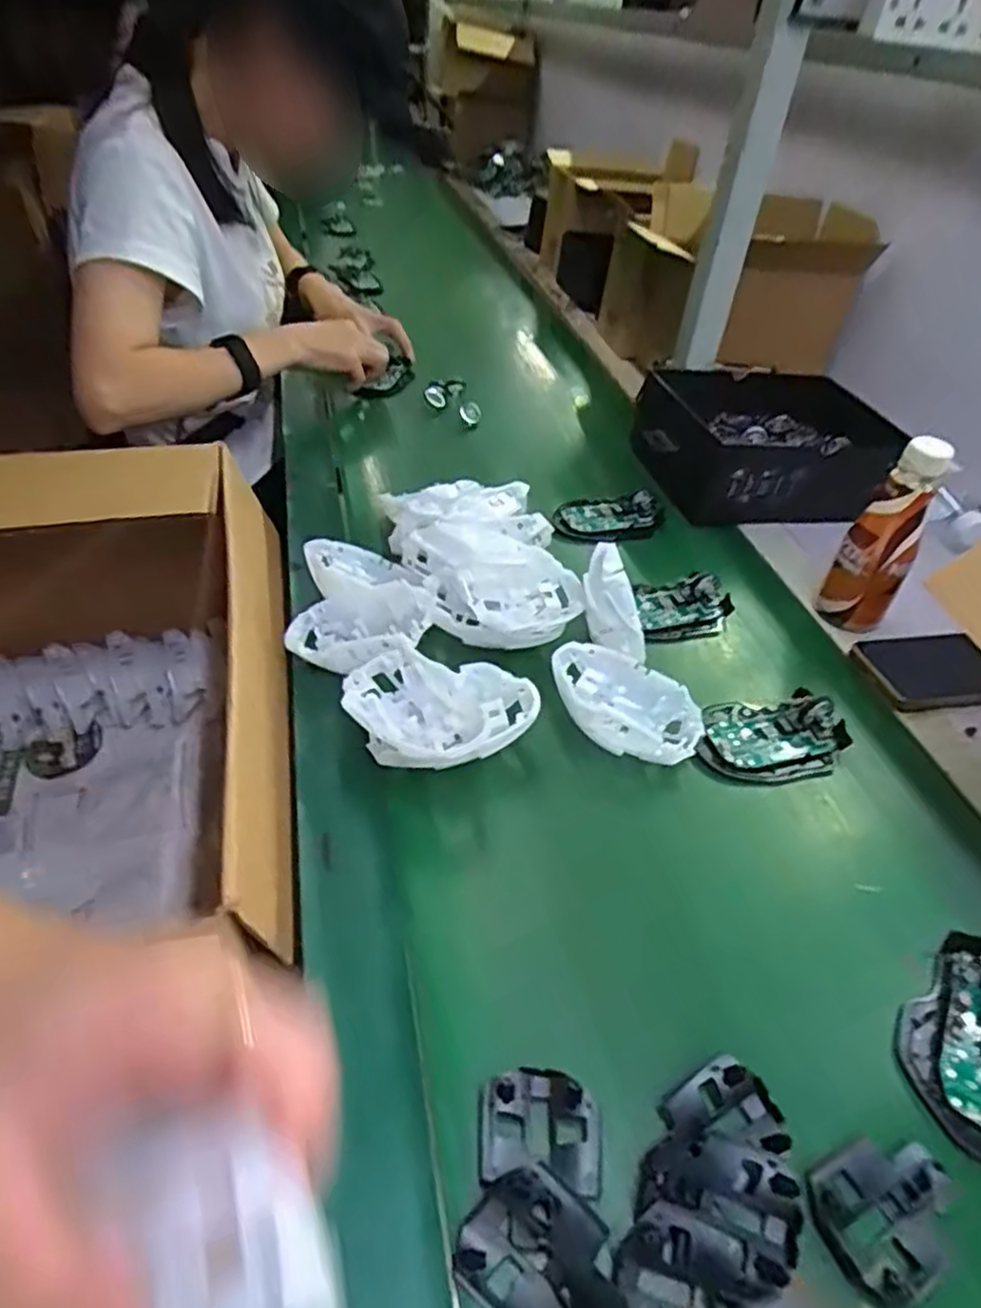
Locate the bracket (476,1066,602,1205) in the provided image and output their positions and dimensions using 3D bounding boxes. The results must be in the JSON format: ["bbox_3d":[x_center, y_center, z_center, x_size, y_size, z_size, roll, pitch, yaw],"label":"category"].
[{"bbox_3d":[0.023,0.211,0.333,0.054,0.013,0.046,7,42,2],"label":"bracket"}]

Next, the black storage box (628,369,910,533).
[{"bbox_3d":[0.271,-0.234,0.821,0.207,0.081,0.208,-6,43,-13],"label":"black storage box"}]

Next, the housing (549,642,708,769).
[{"bbox_3d":[0.095,0.036,0.533,0.111,0.027,0.068,30,54,8],"label":"housing"}]

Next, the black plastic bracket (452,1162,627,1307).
[{"bbox_3d":[0.022,0.244,0.297,0.064,0.021,0.047,31,47,25],"label":"black plastic bracket"}]

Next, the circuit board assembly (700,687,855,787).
[{"bbox_3d":[0.204,0.057,0.530,0.112,0.024,0.072,-2,42,-9],"label":"circuit board assembly"}]

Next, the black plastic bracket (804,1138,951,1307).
[{"bbox_3d":[0.174,0.246,0.326,0.068,0.013,0.052,-14,45,-21],"label":"black plastic bracket"}]

